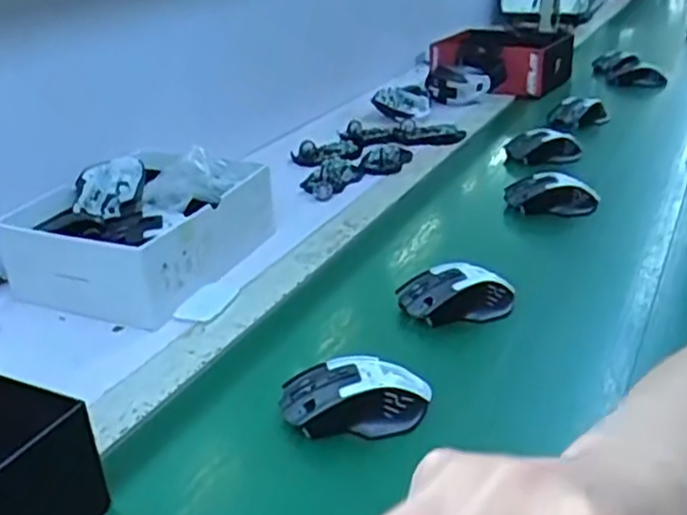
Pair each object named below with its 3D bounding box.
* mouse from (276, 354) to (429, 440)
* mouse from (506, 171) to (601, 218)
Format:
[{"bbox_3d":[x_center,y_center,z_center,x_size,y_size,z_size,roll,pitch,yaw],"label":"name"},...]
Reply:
[{"bbox_3d":[0.009,0.108,0.546,0.111,0.046,0.059,-3,26,-1],"label":"mouse"},{"bbox_3d":[0.240,-0.072,0.838,0.098,0.041,0.063,-3,28,1],"label":"mouse"}]

